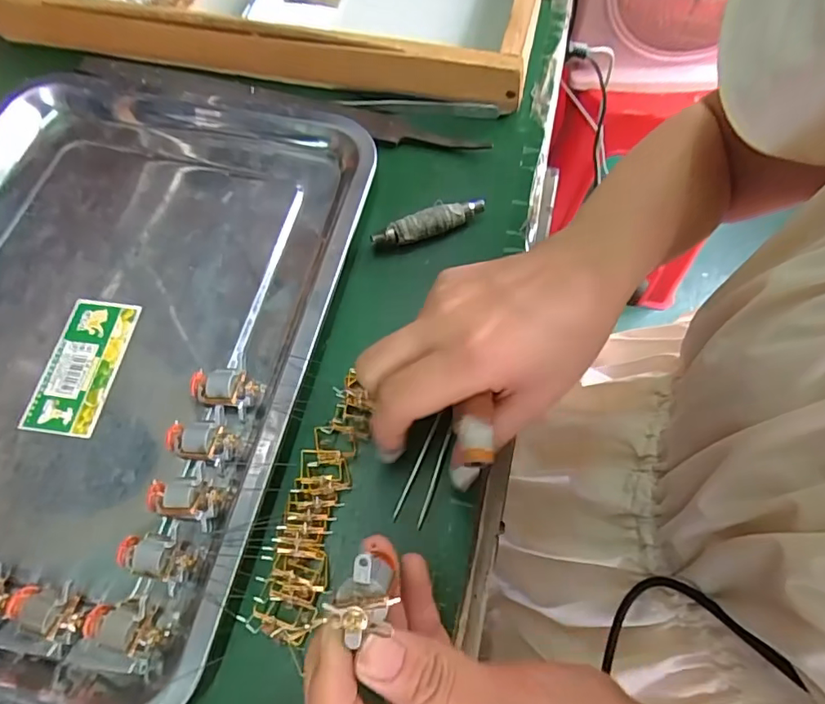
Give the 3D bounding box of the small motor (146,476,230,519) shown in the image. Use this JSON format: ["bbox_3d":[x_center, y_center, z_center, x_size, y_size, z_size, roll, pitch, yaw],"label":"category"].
[{"bbox_3d":[-0.107,0.072,0.259,0.036,0.019,0.018,7,65,3],"label":"small motor"}]

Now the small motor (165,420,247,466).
[{"bbox_3d":[-0.105,0.046,0.270,0.035,0.017,0.020,5,65,1],"label":"small motor"}]

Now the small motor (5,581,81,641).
[{"bbox_3d":[-0.161,0.115,0.239,0.033,0.020,0.022,6,65,2],"label":"small motor"}]

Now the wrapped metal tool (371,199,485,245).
[{"bbox_3d":[0.011,-0.077,0.324,0.071,0.018,0.012,-20,67,-10],"label":"wrapped metal tool"}]

